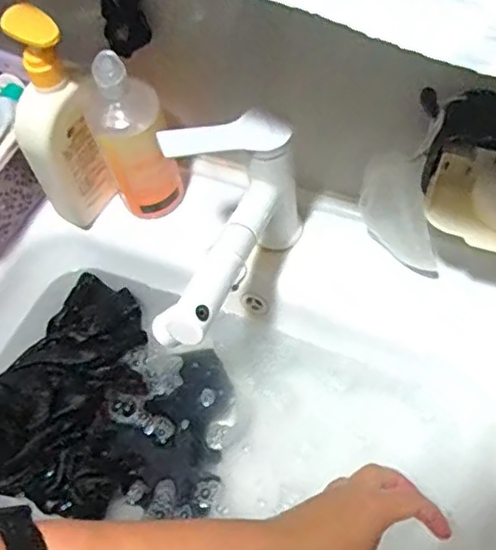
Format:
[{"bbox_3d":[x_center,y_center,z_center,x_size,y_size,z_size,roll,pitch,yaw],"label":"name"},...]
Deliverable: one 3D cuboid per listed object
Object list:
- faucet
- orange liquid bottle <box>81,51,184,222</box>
[{"bbox_3d":[-0.027,-0.029,0.549,0.080,0.184,0.210,20,61,15],"label":"faucet"},{"bbox_3d":[-0.108,-0.130,0.619,0.073,0.186,0.068,-1,58,2],"label":"orange liquid bottle"}]

